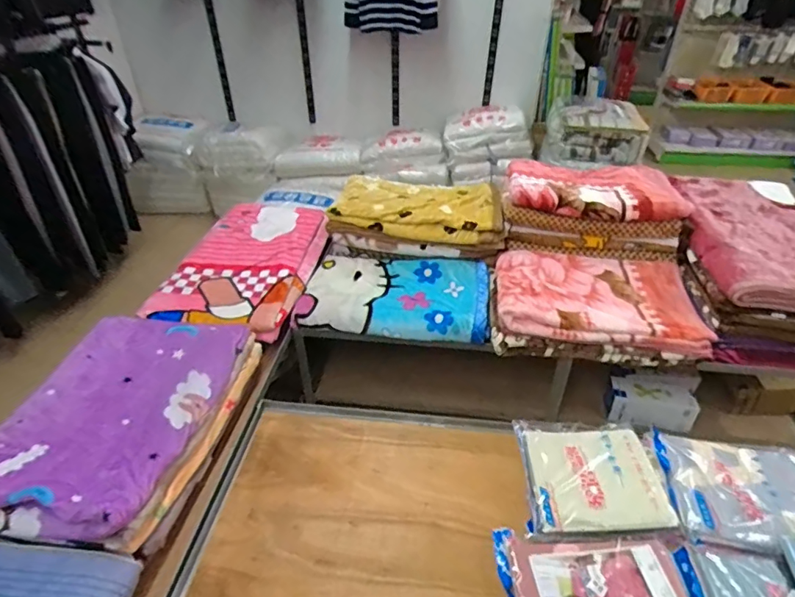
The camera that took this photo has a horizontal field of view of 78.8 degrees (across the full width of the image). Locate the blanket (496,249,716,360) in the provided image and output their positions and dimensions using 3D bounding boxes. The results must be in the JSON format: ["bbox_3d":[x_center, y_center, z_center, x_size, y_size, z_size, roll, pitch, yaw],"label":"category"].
[{"bbox_3d":[0.678,-0.012,1.668,0.647,0.081,0.444,5,38,7],"label":"blanket"}]

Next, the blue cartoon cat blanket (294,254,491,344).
[{"bbox_3d":[0.005,-0.018,1.745,0.641,0.077,0.420,4,38,6],"label":"blue cartoon cat blanket"}]

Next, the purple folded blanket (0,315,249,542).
[{"bbox_3d":[-0.691,0.257,1.197,0.406,0.106,0.660,8,38,10],"label":"purple folded blanket"}]

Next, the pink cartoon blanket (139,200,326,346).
[{"bbox_3d":[-0.541,-0.115,1.771,0.444,0.146,0.724,7,38,9],"label":"pink cartoon blanket"}]

